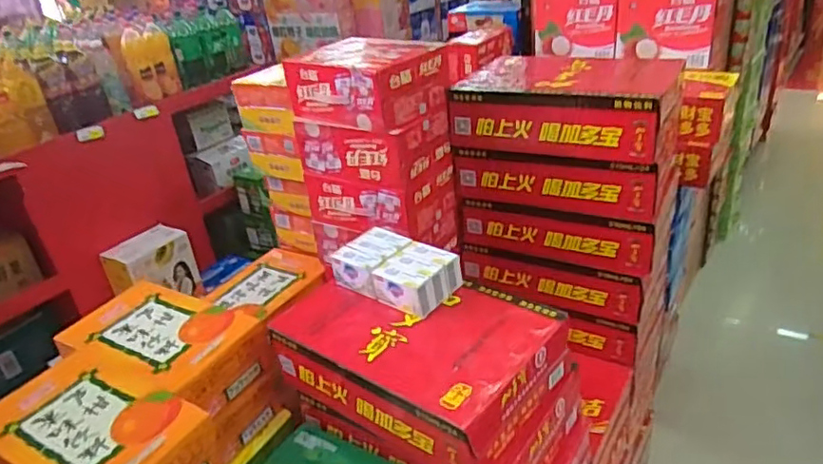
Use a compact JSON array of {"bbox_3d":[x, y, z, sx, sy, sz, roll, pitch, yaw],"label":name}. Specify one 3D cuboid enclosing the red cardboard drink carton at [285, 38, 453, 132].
[{"bbox_3d":[-0.090,-0.301,1.220,0.296,0.137,0.188,14,35,34],"label":"red cardboard drink carton"}]

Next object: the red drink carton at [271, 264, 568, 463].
[{"bbox_3d":[0.010,0.195,0.972,0.408,0.122,0.265,17,37,37],"label":"red drink carton"}]

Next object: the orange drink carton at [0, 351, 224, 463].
[{"bbox_3d":[-0.504,0.368,0.965,0.341,0.174,0.232,12,34,32],"label":"orange drink carton"}]

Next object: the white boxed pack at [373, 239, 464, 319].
[{"bbox_3d":[0.013,0.077,0.997,0.104,0.062,0.118,20,39,41],"label":"white boxed pack"}]

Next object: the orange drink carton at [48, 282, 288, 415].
[{"bbox_3d":[-0.479,0.233,1.160,0.371,0.132,0.222,10,33,29],"label":"orange drink carton"}]

